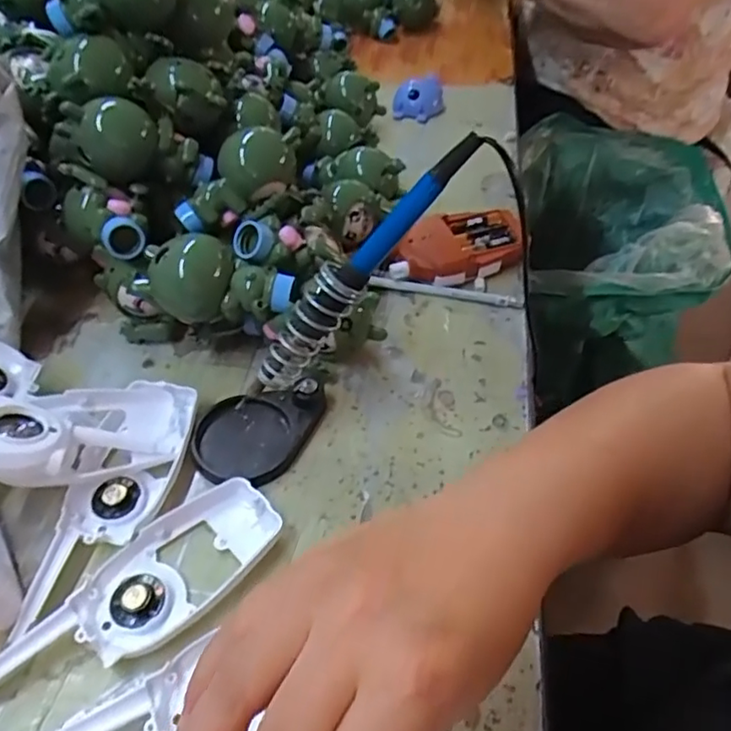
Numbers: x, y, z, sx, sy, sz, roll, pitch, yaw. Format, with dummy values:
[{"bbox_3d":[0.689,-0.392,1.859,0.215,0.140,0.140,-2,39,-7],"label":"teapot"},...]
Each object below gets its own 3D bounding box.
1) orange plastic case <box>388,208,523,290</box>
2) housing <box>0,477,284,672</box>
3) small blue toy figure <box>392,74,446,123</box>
[{"bbox_3d":[0.078,-0.097,0.511,0.122,0.039,0.058,-14,49,-13],"label":"orange plastic case"},{"bbox_3d":[-0.119,0.123,0.325,0.057,0.014,0.159,33,55,26],"label":"housing"},{"bbox_3d":[0.063,-0.320,0.722,0.059,0.034,0.053,1,48,0],"label":"small blue toy figure"}]

